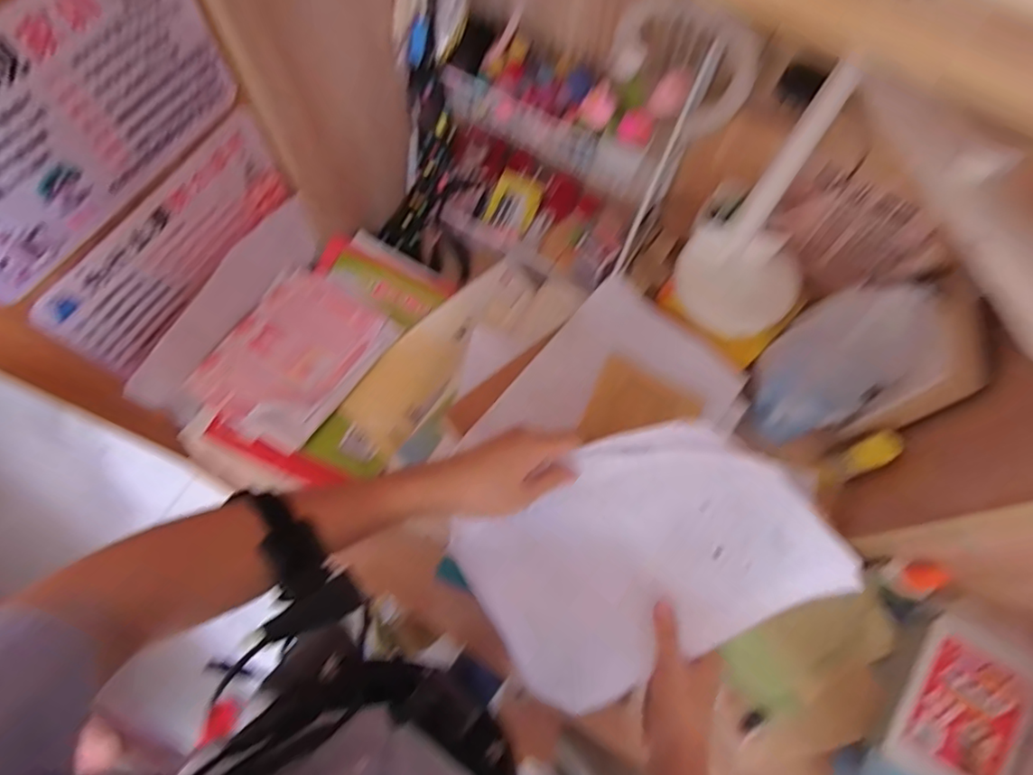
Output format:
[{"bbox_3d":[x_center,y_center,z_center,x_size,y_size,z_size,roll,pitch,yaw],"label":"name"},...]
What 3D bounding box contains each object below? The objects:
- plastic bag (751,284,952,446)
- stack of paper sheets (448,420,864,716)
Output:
[{"bbox_3d":[0.343,-0.030,0.598,0.118,0.210,0.101,-15,70,-7],"label":"plastic bag"},{"bbox_3d":[0.098,0.141,0.455,0.289,0.112,0.195,-29,83,6],"label":"stack of paper sheets"}]

